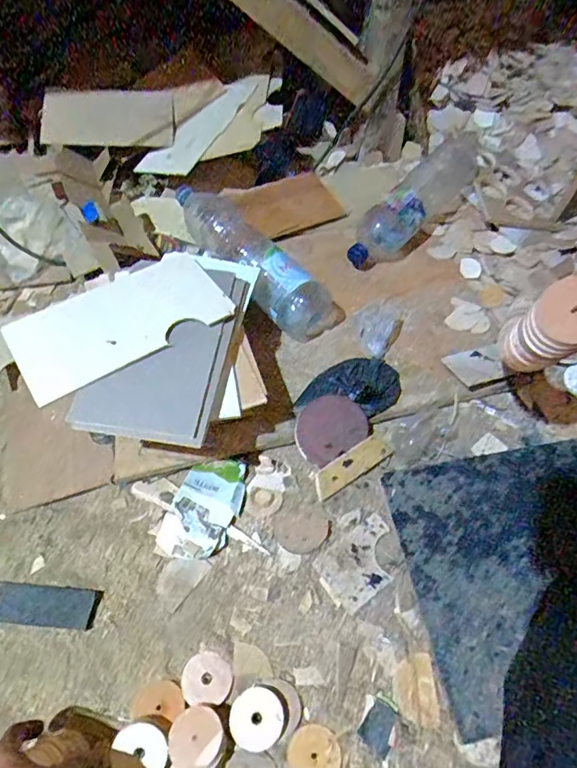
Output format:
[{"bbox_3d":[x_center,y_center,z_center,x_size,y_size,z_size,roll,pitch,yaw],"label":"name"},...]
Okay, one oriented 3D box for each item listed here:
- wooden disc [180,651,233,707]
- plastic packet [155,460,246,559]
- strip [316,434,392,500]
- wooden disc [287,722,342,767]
[{"bbox_3d":[-0.085,0.305,0.509,0.051,0.014,0.045,-3,55,-4],"label":"wooden disc"},{"bbox_3d":[-0.103,0.151,0.611,0.079,0.026,0.129,19,56,11],"label":"plastic packet"},{"bbox_3d":[0.084,0.105,0.644,0.121,0.006,0.034,-29,77,-23],"label":"strip"},{"bbox_3d":[0.025,0.360,0.476,0.051,0.005,0.049,1,55,-1],"label":"wooden disc"}]

